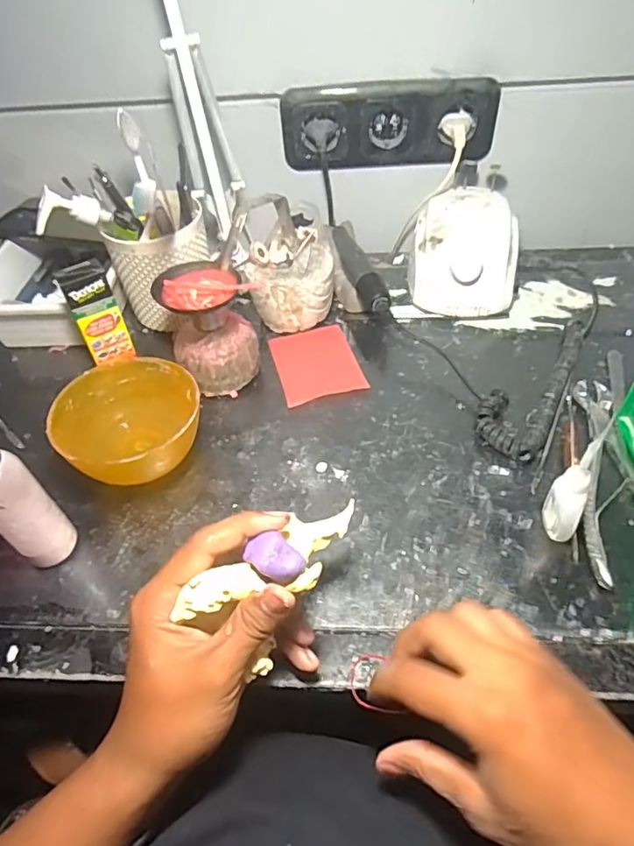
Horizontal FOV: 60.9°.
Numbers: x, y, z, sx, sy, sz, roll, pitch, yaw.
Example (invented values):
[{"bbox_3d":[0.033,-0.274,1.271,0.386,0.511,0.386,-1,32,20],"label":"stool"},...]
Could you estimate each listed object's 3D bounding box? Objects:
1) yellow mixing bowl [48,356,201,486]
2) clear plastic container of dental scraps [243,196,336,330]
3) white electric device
[{"bbox_3d":[-0.146,0.005,0.436,0.108,0.063,0.105,-2,50,2],"label":"yellow mixing bowl"},{"bbox_3d":[-0.024,-0.153,0.539,0.085,0.102,0.078,1,50,4],"label":"clear plastic container of dental scraps"},{"bbox_3d":[0.155,-0.182,0.574,0.110,0.081,0.140,6,50,8],"label":"white electric device"}]

